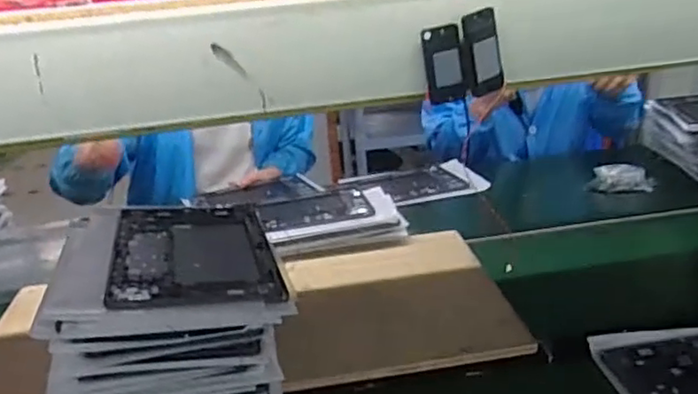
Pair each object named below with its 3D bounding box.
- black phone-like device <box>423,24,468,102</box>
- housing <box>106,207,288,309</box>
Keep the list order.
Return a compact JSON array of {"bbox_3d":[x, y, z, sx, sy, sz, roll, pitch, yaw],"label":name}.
[{"bbox_3d":[0.046,-0.063,0.302,0.020,0.036,0.005,-4,22,0],"label":"black phone-like device"},{"bbox_3d":[-0.176,0.059,0.722,0.173,0.008,0.271,-1,19,-16],"label":"housing"}]

